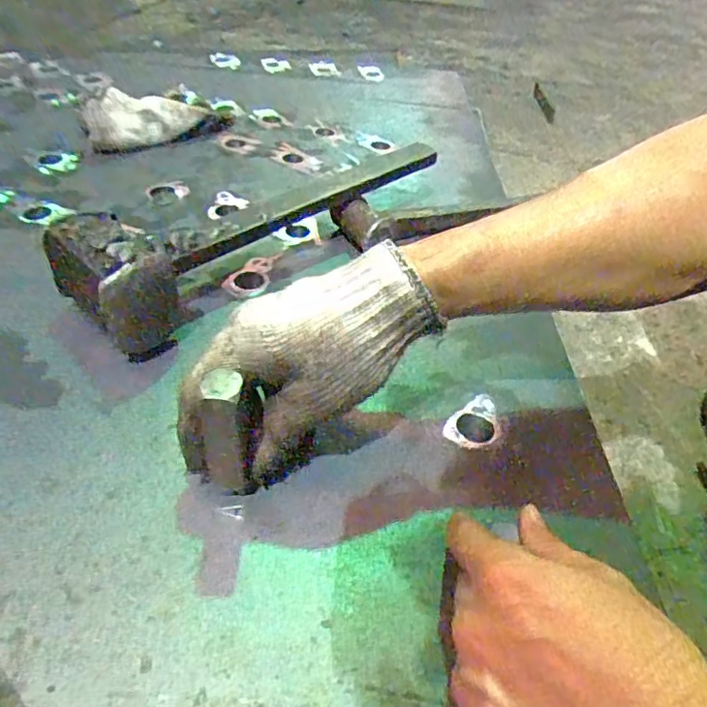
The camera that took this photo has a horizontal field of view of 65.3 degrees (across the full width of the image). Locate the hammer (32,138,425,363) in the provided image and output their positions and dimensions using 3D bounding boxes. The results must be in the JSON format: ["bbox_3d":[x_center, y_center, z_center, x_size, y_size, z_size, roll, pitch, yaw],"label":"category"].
[{"bbox_3d":[-0.064,-0.120,0.469,0.094,0.074,0.349,35,50,28],"label":"hammer"}]

